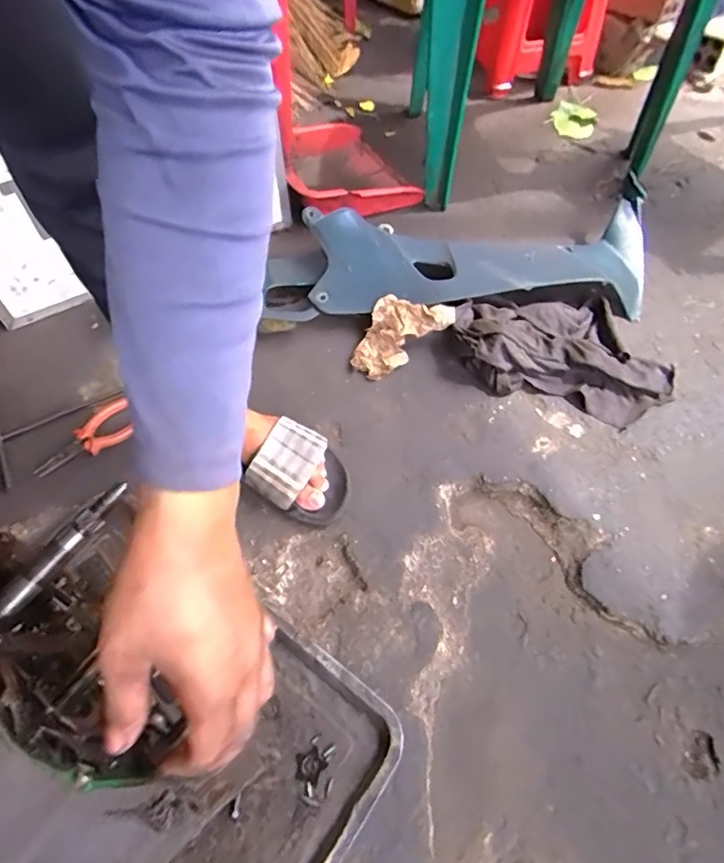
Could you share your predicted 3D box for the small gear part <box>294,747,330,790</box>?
[{"bbox_3d":[-0.053,0.342,0.539,0.032,0.004,0.032,0,56,0],"label":"small gear part"}]

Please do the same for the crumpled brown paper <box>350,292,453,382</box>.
[{"bbox_3d":[0.063,-0.146,0.852,0.124,0.025,0.150,23,81,15],"label":"crumpled brown paper"}]

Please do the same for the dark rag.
[{"bbox_3d":[0.309,-0.120,0.826,0.308,0.064,0.238,-5,56,-4],"label":"dark rag"}]

